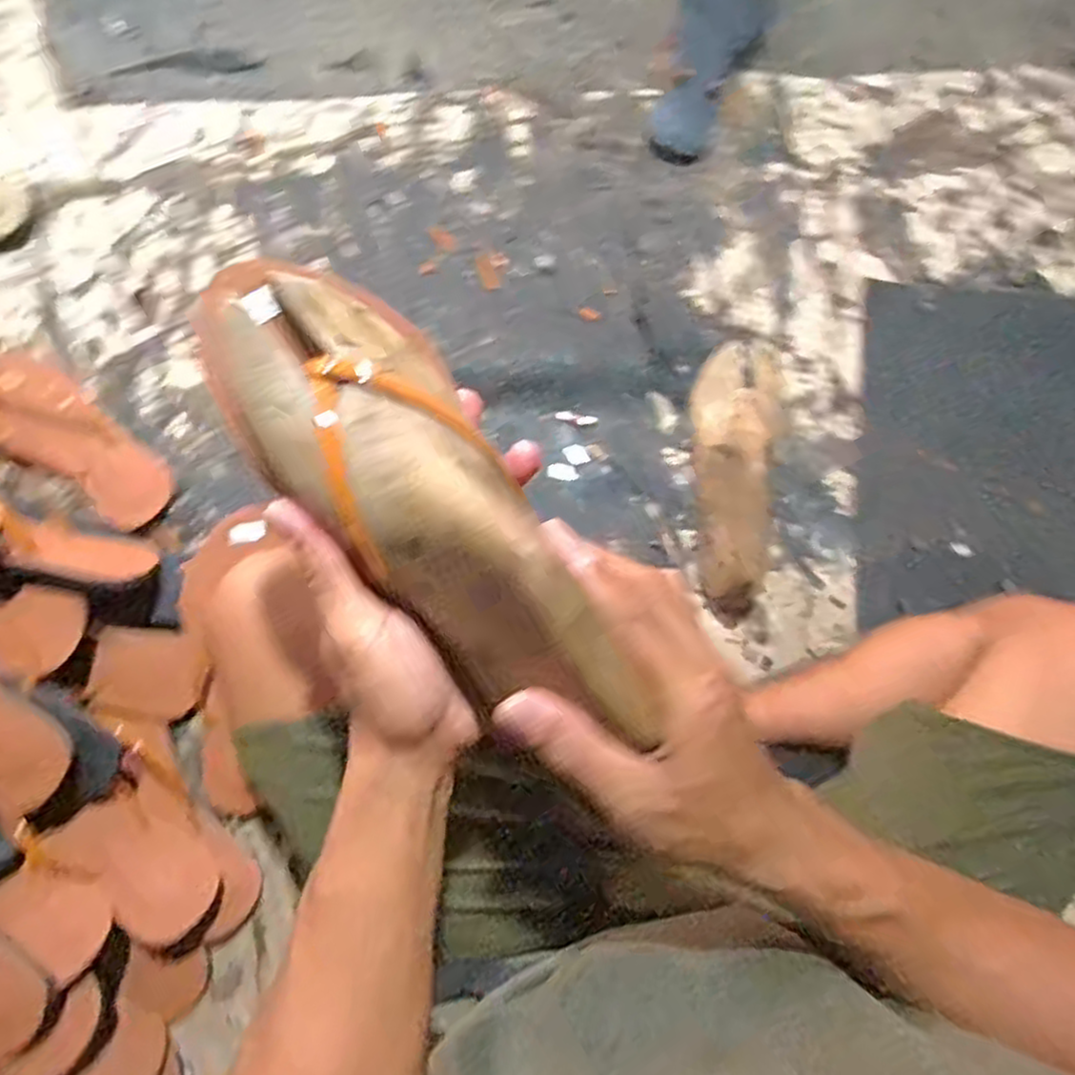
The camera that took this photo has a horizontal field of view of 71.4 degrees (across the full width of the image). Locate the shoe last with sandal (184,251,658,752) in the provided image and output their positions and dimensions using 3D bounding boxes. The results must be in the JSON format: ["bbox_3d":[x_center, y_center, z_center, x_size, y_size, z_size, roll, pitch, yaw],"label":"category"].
[{"bbox_3d":[-0.044,-0.014,0.305,0.080,0.055,0.233,-40,88,-6],"label":"shoe last with sandal"}]

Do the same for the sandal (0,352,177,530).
[{"bbox_3d":[-0.455,-0.111,0.672,0.295,0.050,0.091,32,81,6],"label":"sandal"}]

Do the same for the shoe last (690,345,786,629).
[{"bbox_3d":[0.181,-0.058,0.665,0.077,0.052,0.253,3,79,1],"label":"shoe last"}]

